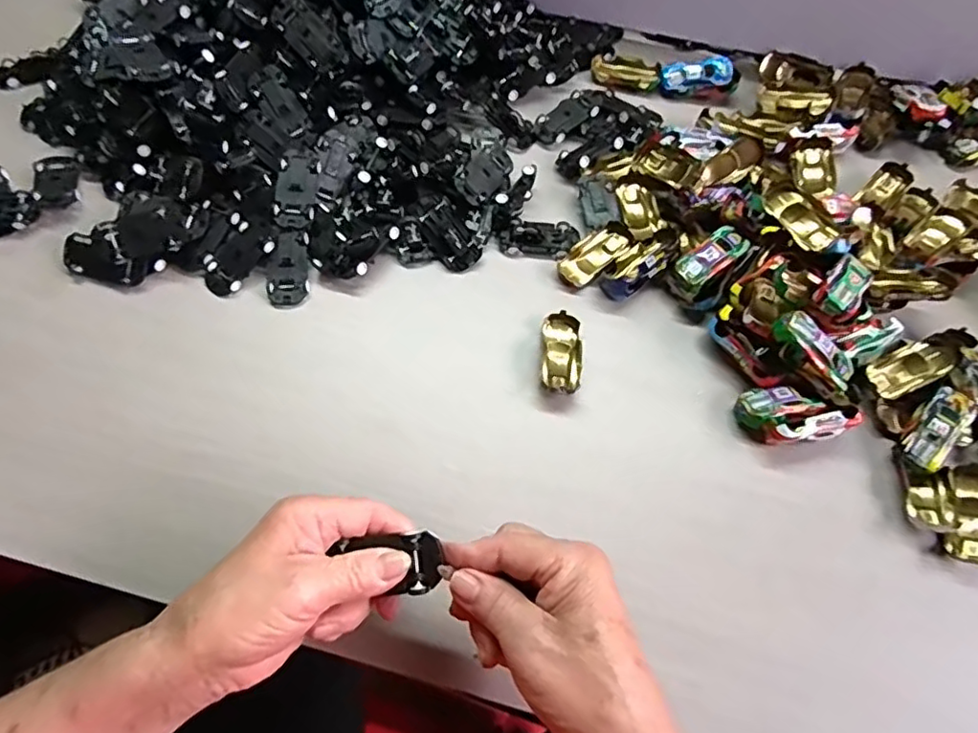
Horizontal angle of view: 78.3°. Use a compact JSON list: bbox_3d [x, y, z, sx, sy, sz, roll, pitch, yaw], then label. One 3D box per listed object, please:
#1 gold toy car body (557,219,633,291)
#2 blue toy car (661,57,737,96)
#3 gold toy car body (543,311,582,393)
[{"bbox_3d":[0.082,-0.087,0.471,0.062,0.019,0.030,-42,75,-16],"label":"gold toy car body"},{"bbox_3d":[0.192,-0.267,0.554,0.061,0.023,0.024,-1,63,-2],"label":"blue toy car"},{"bbox_3d":[0.052,-0.008,0.431,0.027,0.014,0.061,3,63,0],"label":"gold toy car body"}]

